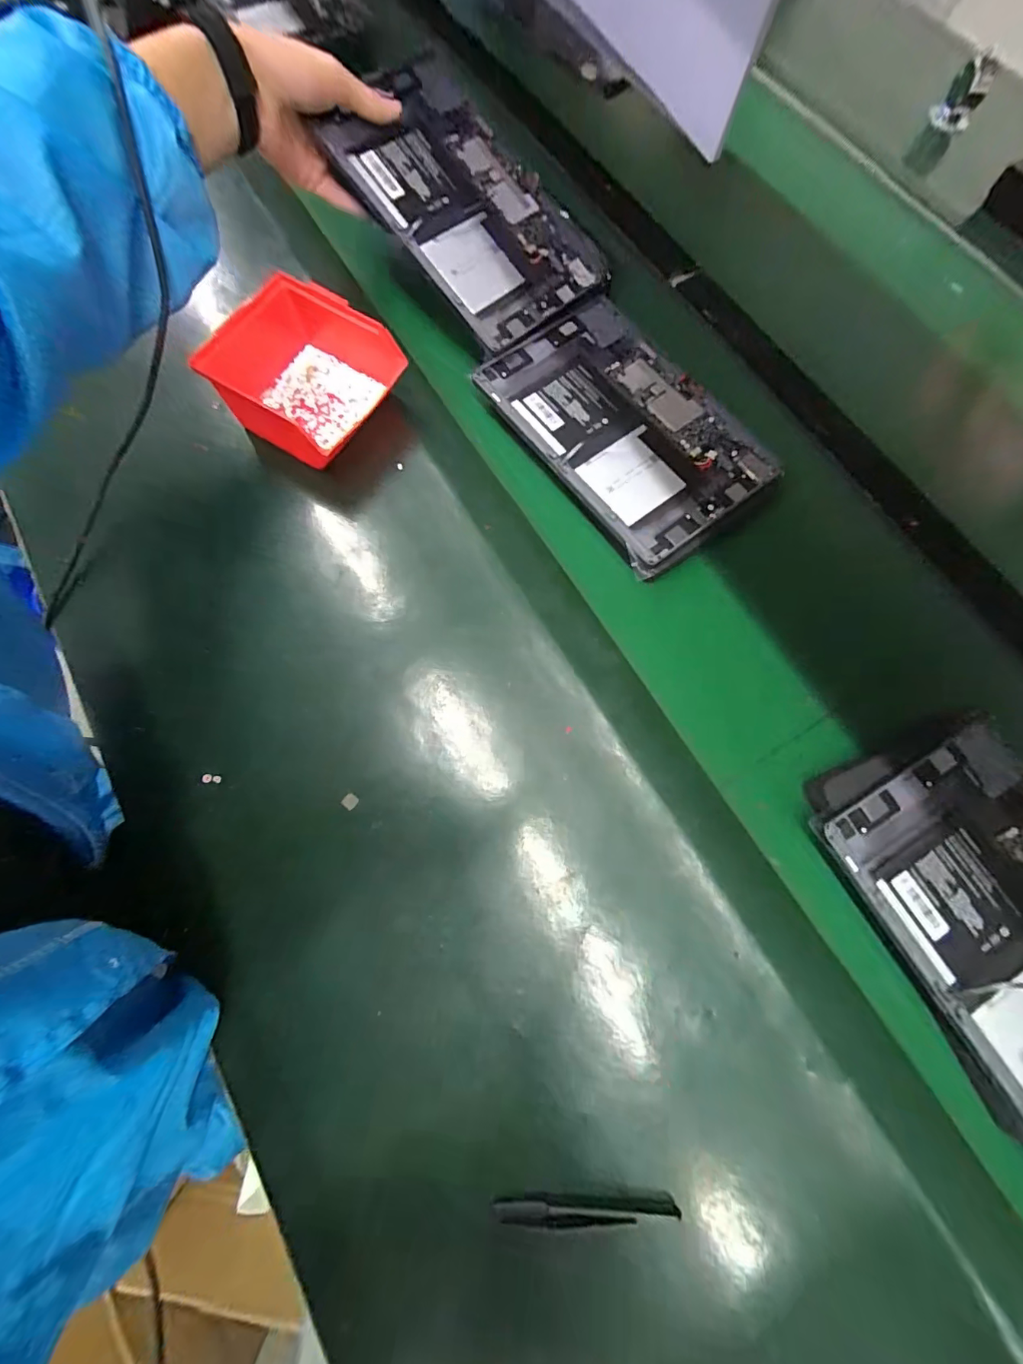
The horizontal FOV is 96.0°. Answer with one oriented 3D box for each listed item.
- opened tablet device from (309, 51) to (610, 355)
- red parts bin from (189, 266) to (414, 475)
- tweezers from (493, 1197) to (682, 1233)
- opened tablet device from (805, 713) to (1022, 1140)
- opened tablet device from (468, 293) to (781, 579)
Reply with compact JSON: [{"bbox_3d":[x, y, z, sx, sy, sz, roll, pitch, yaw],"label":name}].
[{"bbox_3d":[-0.040,-0.459,0.442,0.176,0.015,0.266,-44,97,-17],"label":"opened tablet device"},{"bbox_3d":[-0.183,-0.281,0.415,0.150,0.066,0.140,28,78,8],"label":"red parts bin"},{"bbox_3d":[0.046,0.325,0.281,0.111,0.007,0.014,-3,76,1],"label":"tweezers"},{"bbox_3d":[0.345,0.166,0.315,0.164,0.011,0.270,-27,76,-5],"label":"opened tablet device"},{"bbox_3d":[0.104,-0.240,0.428,0.169,0.009,0.267,-34,77,-10],"label":"opened tablet device"}]

